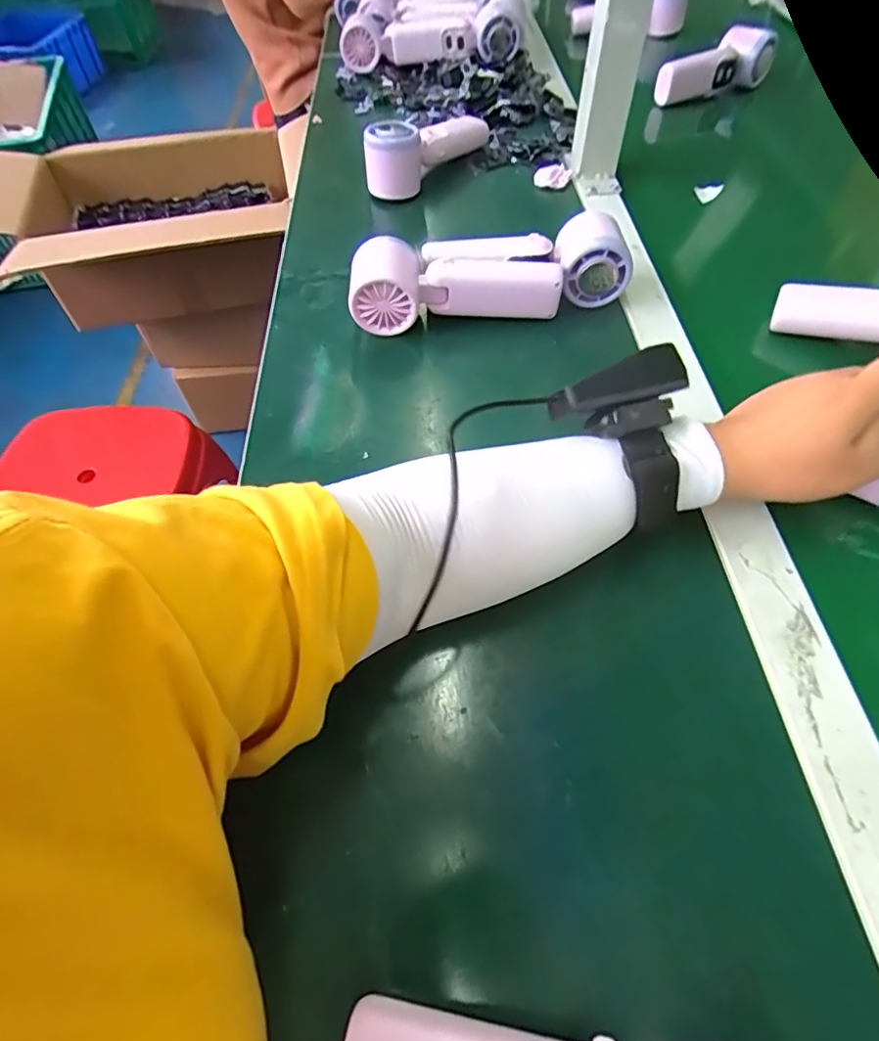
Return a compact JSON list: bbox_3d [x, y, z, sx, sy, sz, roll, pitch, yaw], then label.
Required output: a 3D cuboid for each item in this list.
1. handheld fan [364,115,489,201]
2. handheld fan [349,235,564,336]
[{"bbox_3d":[-0.014,-0.398,0.585,0.046,0.054,0.162,32,62,23],"label":"handheld fan"},{"bbox_3d":[0.011,-0.192,0.454,0.167,0.055,0.057,-6,55,-1],"label":"handheld fan"}]

